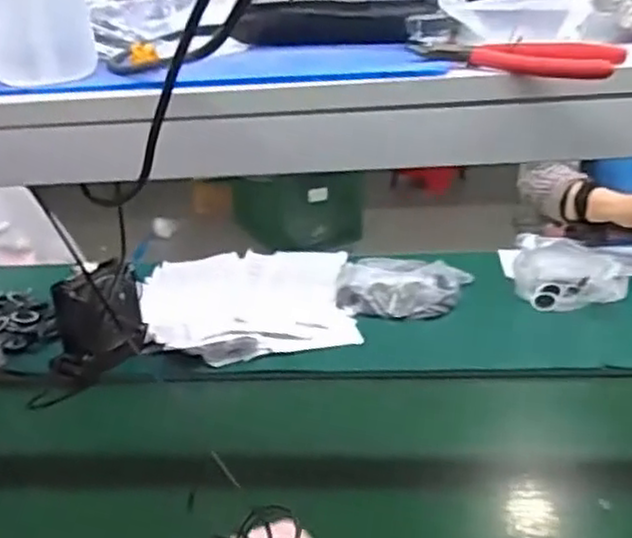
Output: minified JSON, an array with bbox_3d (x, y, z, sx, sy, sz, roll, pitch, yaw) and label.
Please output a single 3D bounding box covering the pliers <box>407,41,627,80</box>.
[{"bbox_3d":[0.120,-0.130,0.438,0.132,0.018,0.028,10,27,35],"label":"pliers"}]

